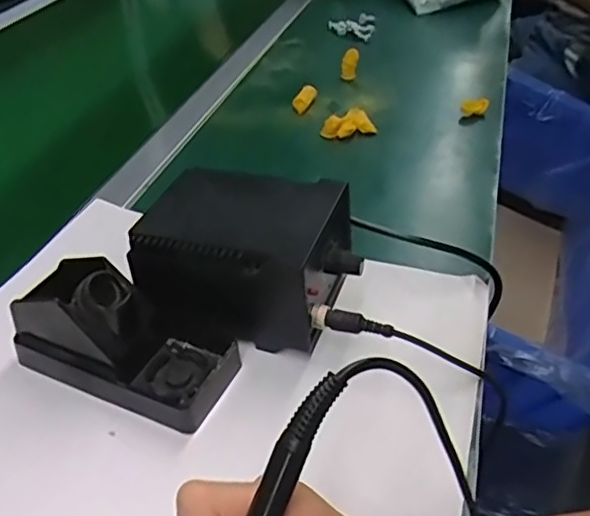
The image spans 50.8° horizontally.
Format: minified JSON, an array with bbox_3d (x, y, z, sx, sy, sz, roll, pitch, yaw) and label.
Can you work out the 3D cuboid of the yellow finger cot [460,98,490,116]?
[{"bbox_3d":[0.225,-0.189,0.776,0.033,0.020,0.017,8,40,13],"label":"yellow finger cot"}]

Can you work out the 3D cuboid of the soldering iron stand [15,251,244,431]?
[{"bbox_3d":[-0.120,0.054,0.445,0.154,0.085,0.079,15,41,17],"label":"soldering iron stand"}]

